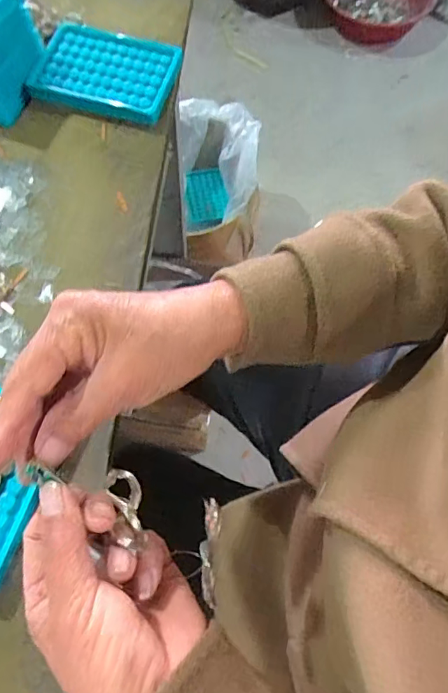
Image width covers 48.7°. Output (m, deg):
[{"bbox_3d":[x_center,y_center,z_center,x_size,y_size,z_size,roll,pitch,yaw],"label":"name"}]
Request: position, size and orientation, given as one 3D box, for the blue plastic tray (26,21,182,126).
[{"bbox_3d":[-0.115,-0.273,0.498,0.134,0.029,0.092,13,66,3],"label":"blue plastic tray"}]

